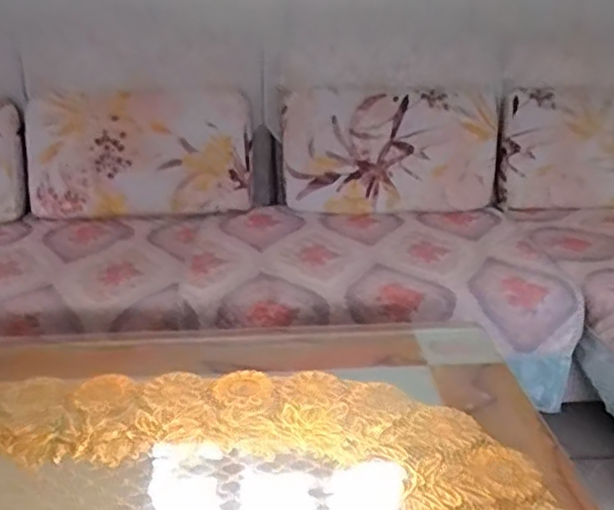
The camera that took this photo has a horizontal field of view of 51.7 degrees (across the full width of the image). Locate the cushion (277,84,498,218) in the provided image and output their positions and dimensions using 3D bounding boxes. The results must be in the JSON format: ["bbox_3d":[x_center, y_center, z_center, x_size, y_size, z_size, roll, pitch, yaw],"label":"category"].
[{"bbox_3d":[0.225,-0.267,1.708,0.575,0.335,0.119,-3,17,2],"label":"cushion"}]

